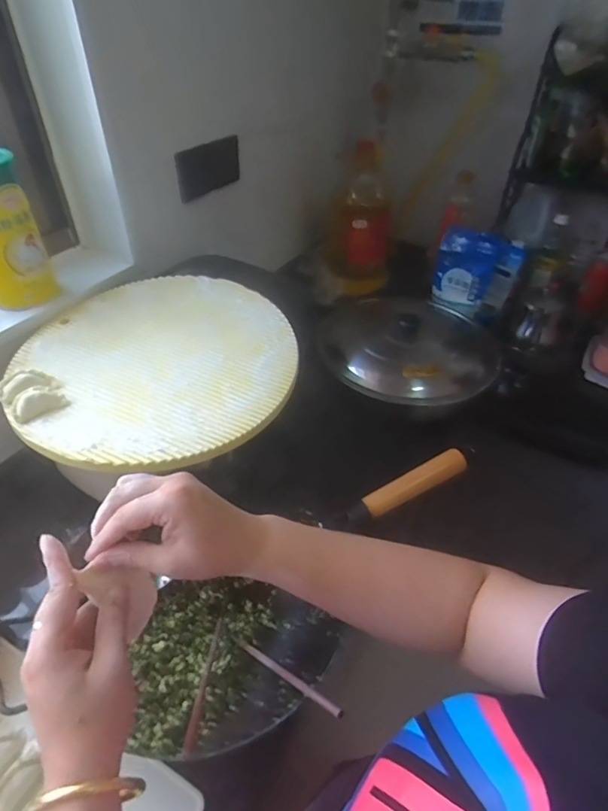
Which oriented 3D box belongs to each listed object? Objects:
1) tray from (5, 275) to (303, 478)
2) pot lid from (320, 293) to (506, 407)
[{"bbox_3d":[-0.204,-0.069,0.682,0.384,0.042,0.383,1,41,-1],"label":"tray"},{"bbox_3d":[0.192,-0.115,0.888,0.304,0.067,0.283,1,41,-1],"label":"pot lid"}]

